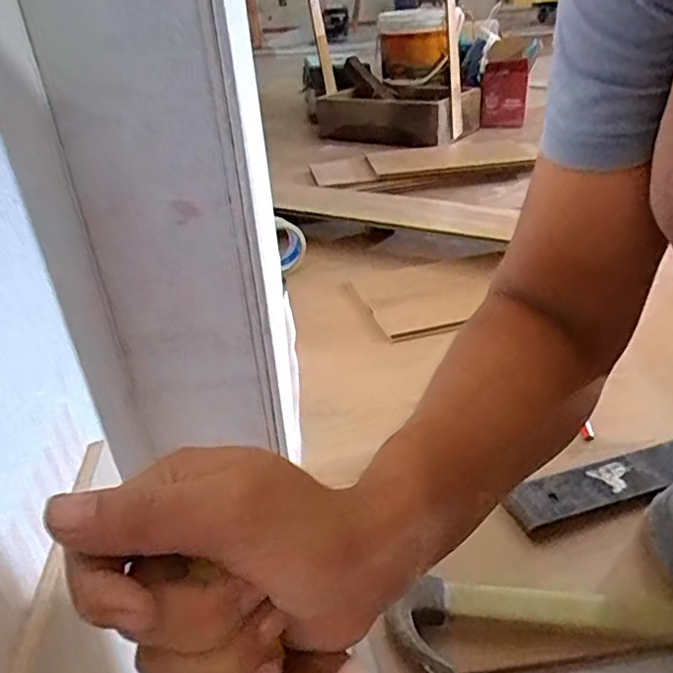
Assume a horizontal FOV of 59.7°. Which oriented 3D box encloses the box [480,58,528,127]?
[{"bbox_3d":[0.489,-0.707,1.705,0.158,0.188,0.025,-4,14,-24],"label":"box"}]

